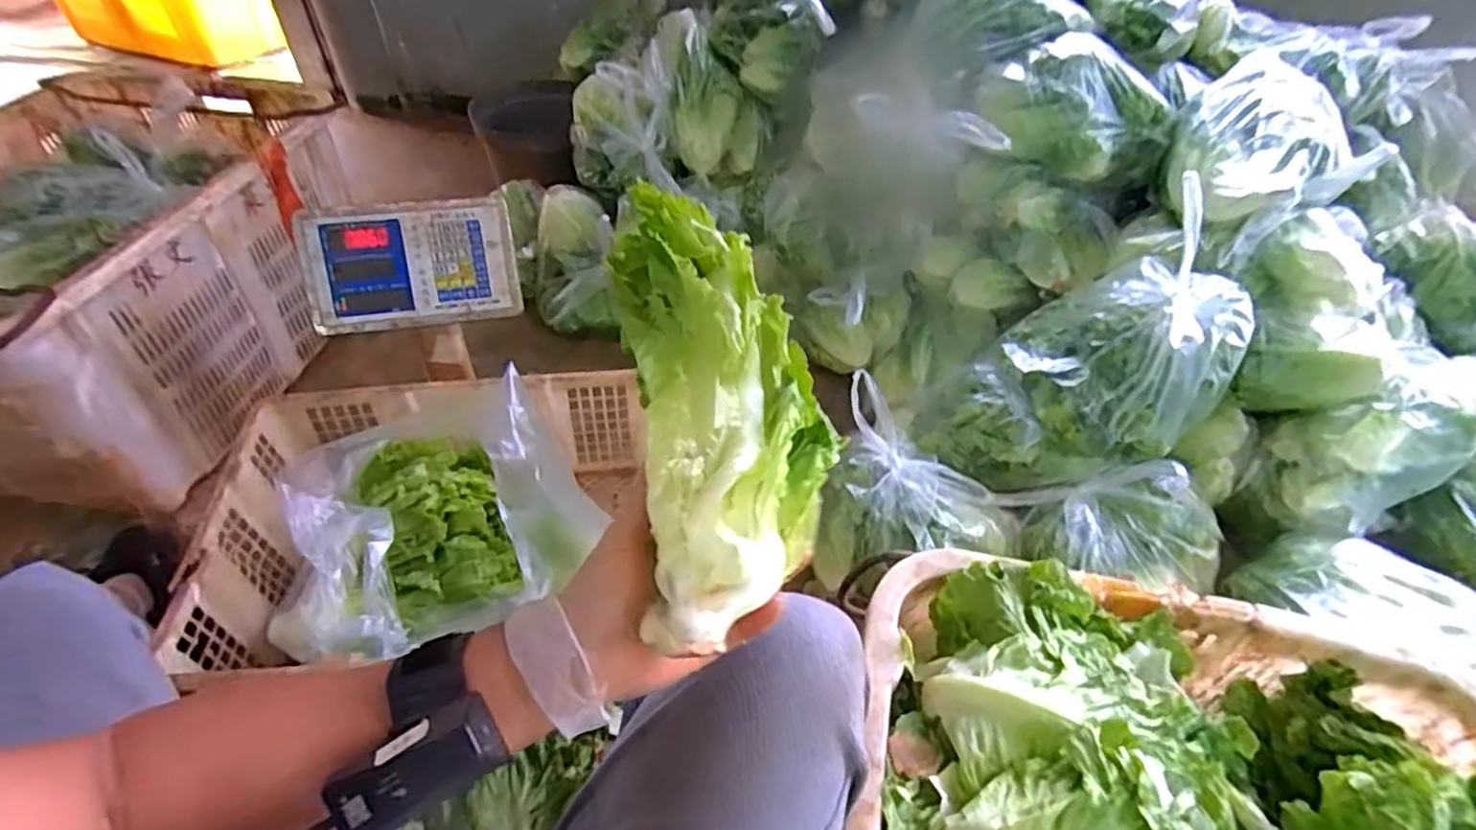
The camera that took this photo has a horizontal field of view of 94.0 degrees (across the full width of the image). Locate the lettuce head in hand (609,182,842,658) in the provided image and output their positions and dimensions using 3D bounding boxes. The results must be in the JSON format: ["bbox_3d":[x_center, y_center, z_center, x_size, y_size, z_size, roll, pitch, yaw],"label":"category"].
[{"bbox_3d":[-0.002,-0.005,0.378,0.112,0.070,0.235,-7,72,-9],"label":"lettuce head in hand"}]

